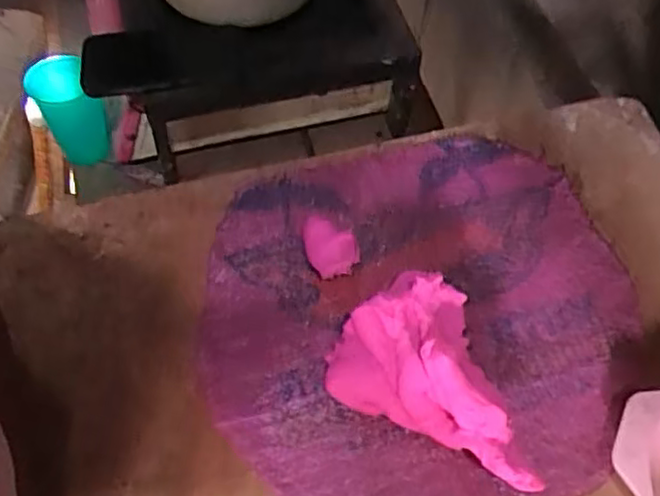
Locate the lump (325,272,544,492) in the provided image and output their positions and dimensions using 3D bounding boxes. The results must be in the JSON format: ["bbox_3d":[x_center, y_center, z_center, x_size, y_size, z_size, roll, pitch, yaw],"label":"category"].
[{"bbox_3d":[0.082,0.082,0.481,0.153,0.062,0.117,26,63,11],"label":"lump"}]

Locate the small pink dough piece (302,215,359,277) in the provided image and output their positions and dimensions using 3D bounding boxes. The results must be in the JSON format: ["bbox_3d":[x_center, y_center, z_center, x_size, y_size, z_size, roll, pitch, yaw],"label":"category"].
[{"bbox_3d":[-0.003,0.004,0.533,0.045,0.035,0.034,30,64,14],"label":"small pink dough piece"}]

